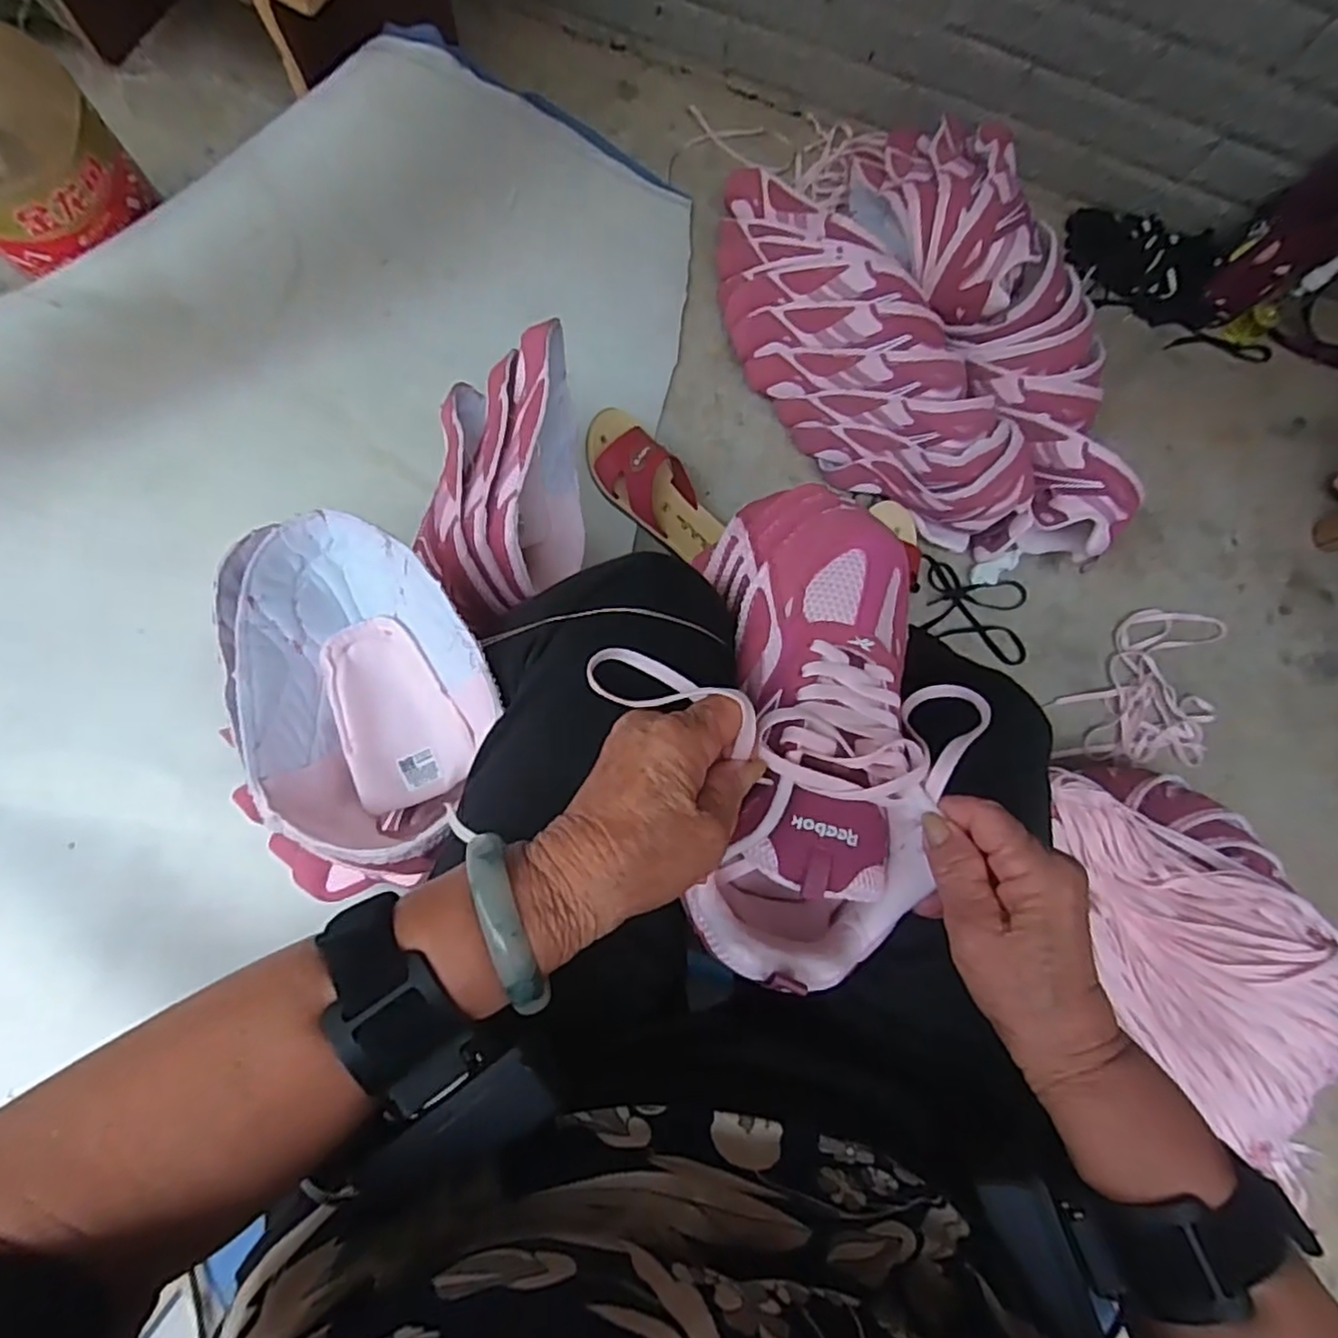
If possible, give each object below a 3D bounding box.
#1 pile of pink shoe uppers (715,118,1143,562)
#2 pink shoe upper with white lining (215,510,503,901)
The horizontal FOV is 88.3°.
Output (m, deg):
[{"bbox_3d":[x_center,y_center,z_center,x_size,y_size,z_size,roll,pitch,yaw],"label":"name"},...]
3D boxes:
[{"bbox_3d":[0.295,-0.378,0.793,0.323,0.181,0.602,-33,86,-9],"label":"pile of pink shoe uppers"},{"bbox_3d":[-0.214,0.006,0.456,0.164,0.087,0.236,-32,85,-11],"label":"pink shoe upper with white lining"}]

